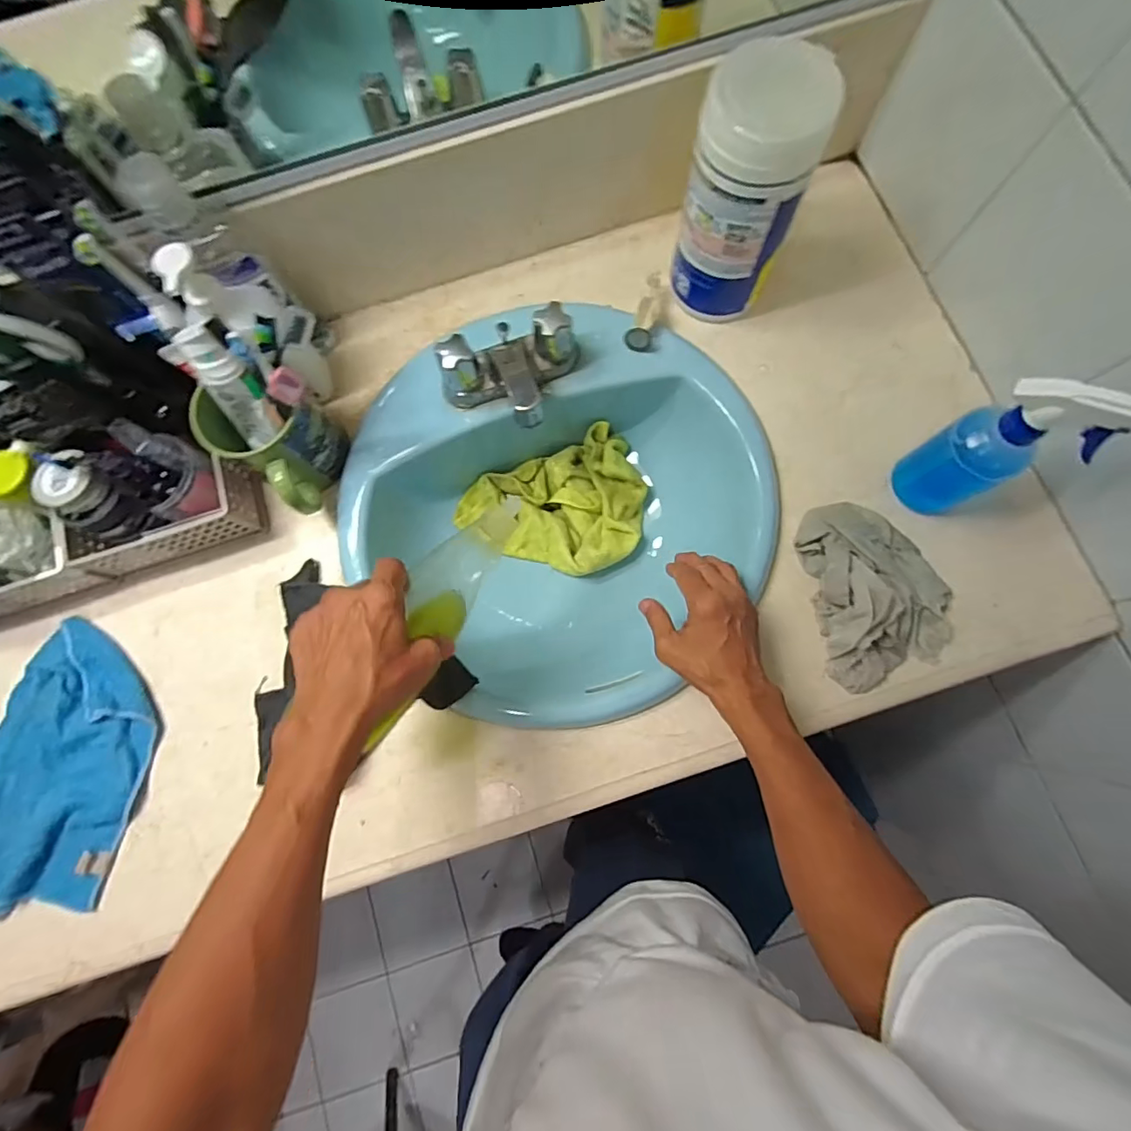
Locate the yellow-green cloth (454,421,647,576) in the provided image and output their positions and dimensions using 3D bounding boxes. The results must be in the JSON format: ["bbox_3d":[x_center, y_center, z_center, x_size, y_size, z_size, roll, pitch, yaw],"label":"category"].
[{"bbox_3d":[-0.010,-0.063,0.646,0.226,0.056,0.162,-19,78,-1],"label":"yellow-green cloth"}]

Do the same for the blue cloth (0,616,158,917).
[{"bbox_3d":[-0.503,0.199,0.523,0.153,0.027,0.260,10,79,5],"label":"blue cloth"}]

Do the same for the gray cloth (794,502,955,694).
[{"bbox_3d":[0.312,0.021,0.514,0.131,0.048,0.184,-11,78,0],"label":"gray cloth"}]

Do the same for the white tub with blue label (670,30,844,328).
[{"bbox_3d":[0.165,-0.344,0.507,0.105,0.216,0.091,24,80,7],"label":"white tub with blue label"}]

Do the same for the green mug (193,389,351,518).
[{"bbox_3d":[-0.286,-0.128,0.532,0.112,0.099,0.096,35,82,9],"label":"green mug"}]

